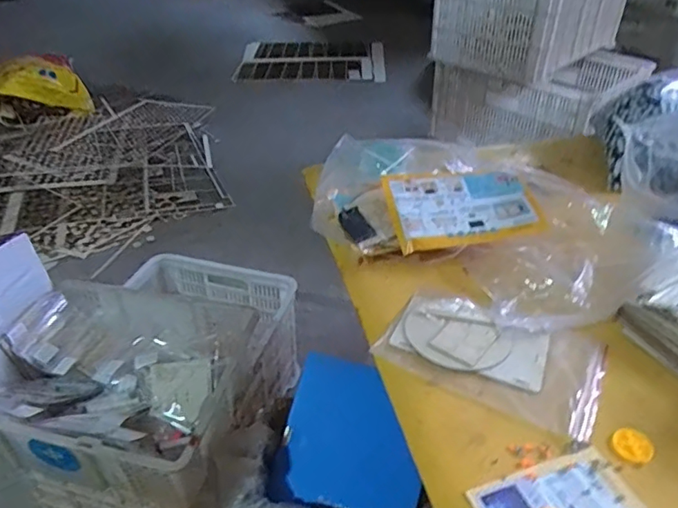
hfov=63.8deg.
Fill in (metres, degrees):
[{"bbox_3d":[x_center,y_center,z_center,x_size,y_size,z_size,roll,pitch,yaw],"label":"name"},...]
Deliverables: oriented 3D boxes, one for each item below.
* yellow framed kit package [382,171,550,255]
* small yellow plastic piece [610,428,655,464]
[{"bbox_3d":[0.172,-0.070,0.774,0.197,0.014,0.136,-8,53,-5],"label":"yellow framed kit package"},{"bbox_3d":[0.277,0.181,0.514,0.036,0.006,0.034,0,36,0],"label":"small yellow plastic piece"}]

